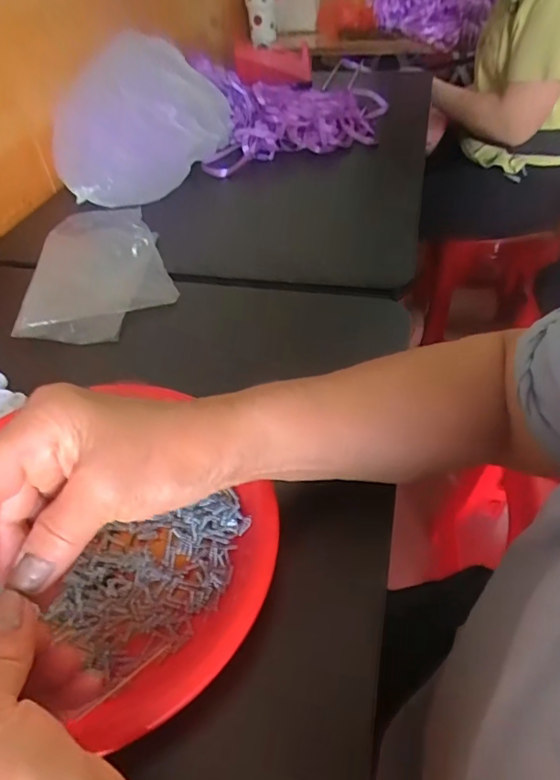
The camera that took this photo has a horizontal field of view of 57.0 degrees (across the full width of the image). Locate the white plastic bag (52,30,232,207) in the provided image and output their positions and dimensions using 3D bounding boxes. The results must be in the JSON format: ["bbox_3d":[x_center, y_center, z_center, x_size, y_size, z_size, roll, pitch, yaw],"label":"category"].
[{"bbox_3d":[-0.185,-0.369,0.693,0.193,0.175,0.164,2,45,7],"label":"white plastic bag"}]

